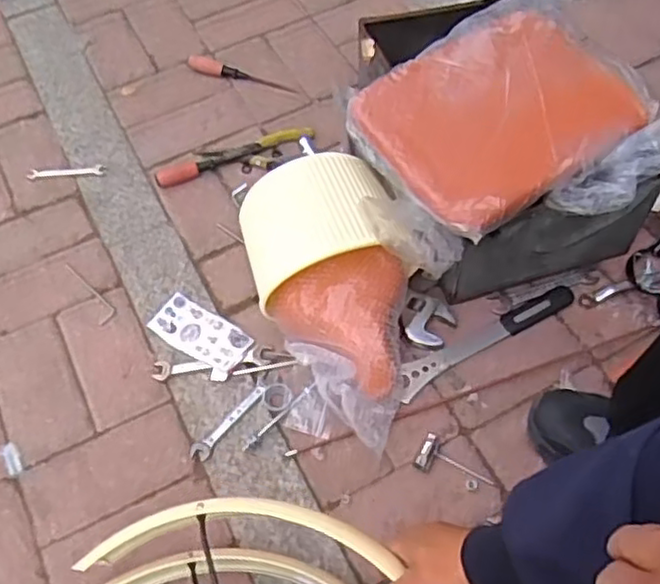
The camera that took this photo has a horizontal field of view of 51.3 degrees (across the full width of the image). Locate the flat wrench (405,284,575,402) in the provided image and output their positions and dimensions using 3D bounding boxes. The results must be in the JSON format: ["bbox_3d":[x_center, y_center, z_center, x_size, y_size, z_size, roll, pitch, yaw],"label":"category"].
[{"bbox_3d":[0.205,0.060,0.908,0.276,0.014,0.041,-27,61,-15],"label":"flat wrench"}]

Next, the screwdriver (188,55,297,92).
[{"bbox_3d":[-0.156,-0.377,1.187,0.194,0.026,0.033,15,59,10],"label":"screwdriver"}]

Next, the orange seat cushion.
[{"bbox_3d":[0.206,-0.223,0.851,0.318,0.046,0.245,-32,63,-18],"label":"orange seat cushion"}]

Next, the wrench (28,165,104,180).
[{"bbox_3d":[-0.421,-0.191,1.099,0.116,0.005,0.022,-4,59,-7],"label":"wrench"}]

